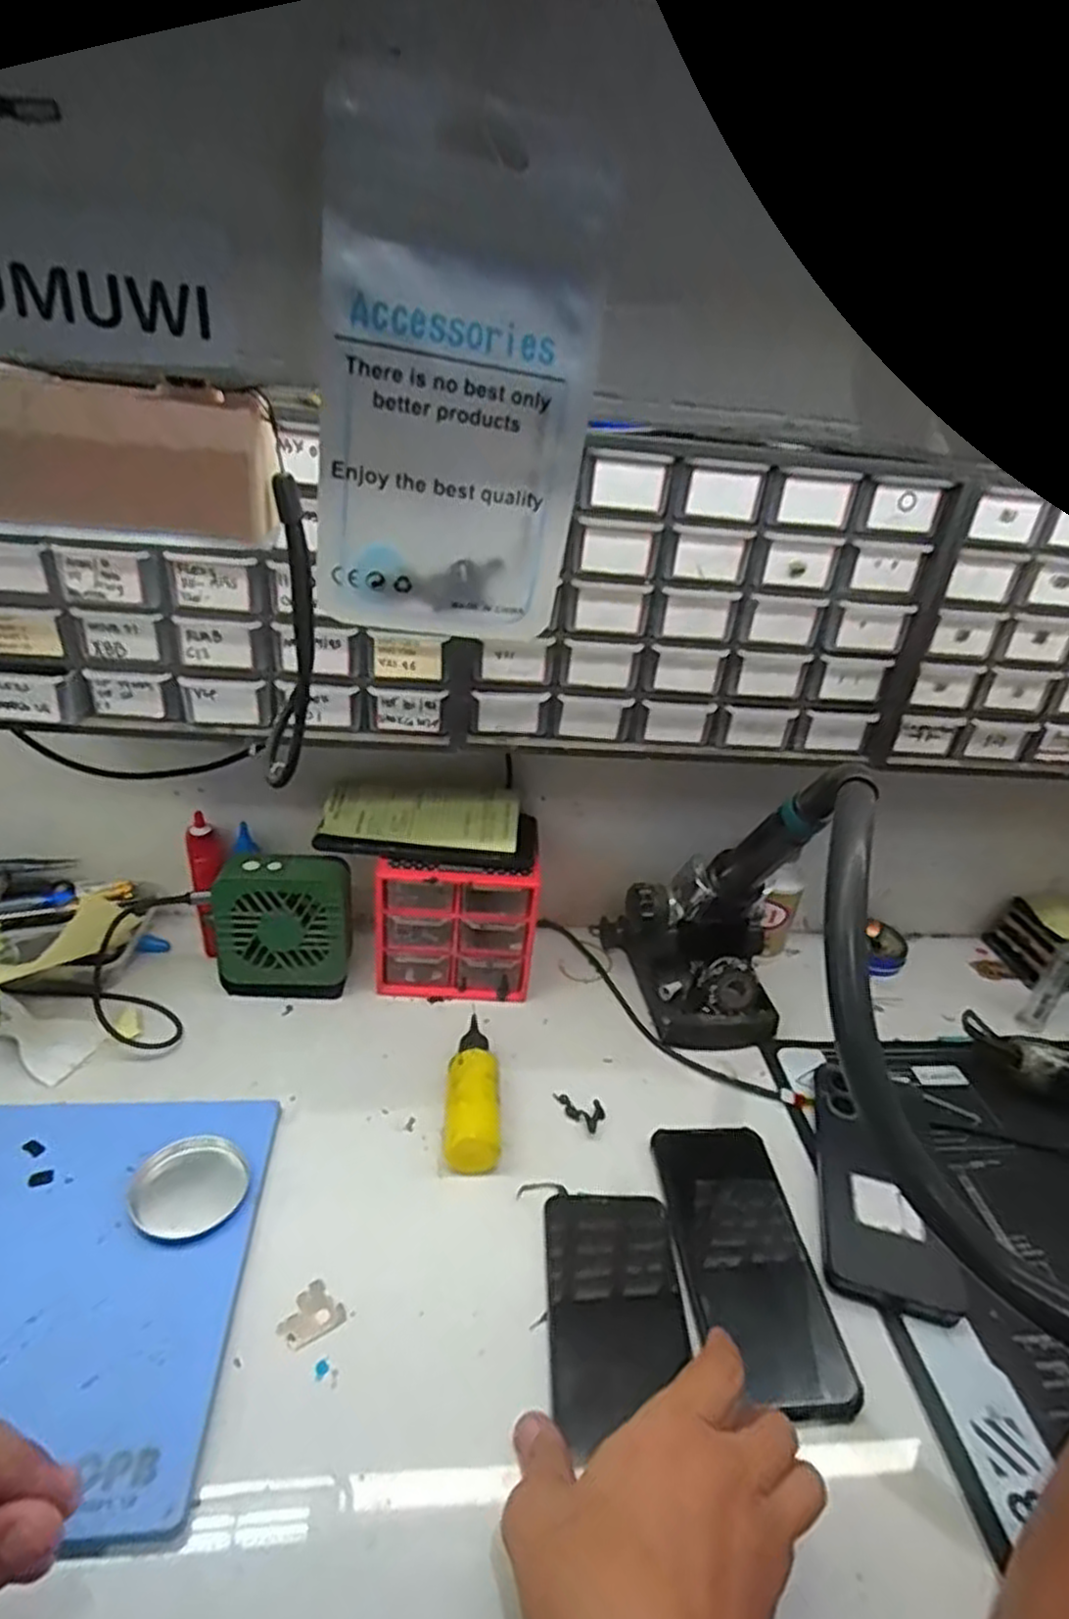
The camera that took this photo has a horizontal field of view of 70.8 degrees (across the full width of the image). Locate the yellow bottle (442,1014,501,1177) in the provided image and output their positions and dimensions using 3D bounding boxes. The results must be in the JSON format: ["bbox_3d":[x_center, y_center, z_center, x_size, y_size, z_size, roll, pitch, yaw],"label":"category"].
[{"bbox_3d":[-0.042,0.195,0.536,0.038,0.039,0.127,4,29,-4],"label":"yellow bottle"}]

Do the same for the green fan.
[{"bbox_3d":[-0.195,0.093,0.590,0.103,0.112,0.046,2,29,-8],"label":"green fan"}]

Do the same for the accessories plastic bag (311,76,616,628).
[{"bbox_3d":[-0.025,-0.126,0.230,0.081,0.143,0.008,3,27,-12],"label":"accessories plastic bag"}]

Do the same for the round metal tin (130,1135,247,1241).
[{"bbox_3d":[-0.203,0.222,0.442,0.059,0.008,0.062,5,29,-3],"label":"round metal tin"}]

